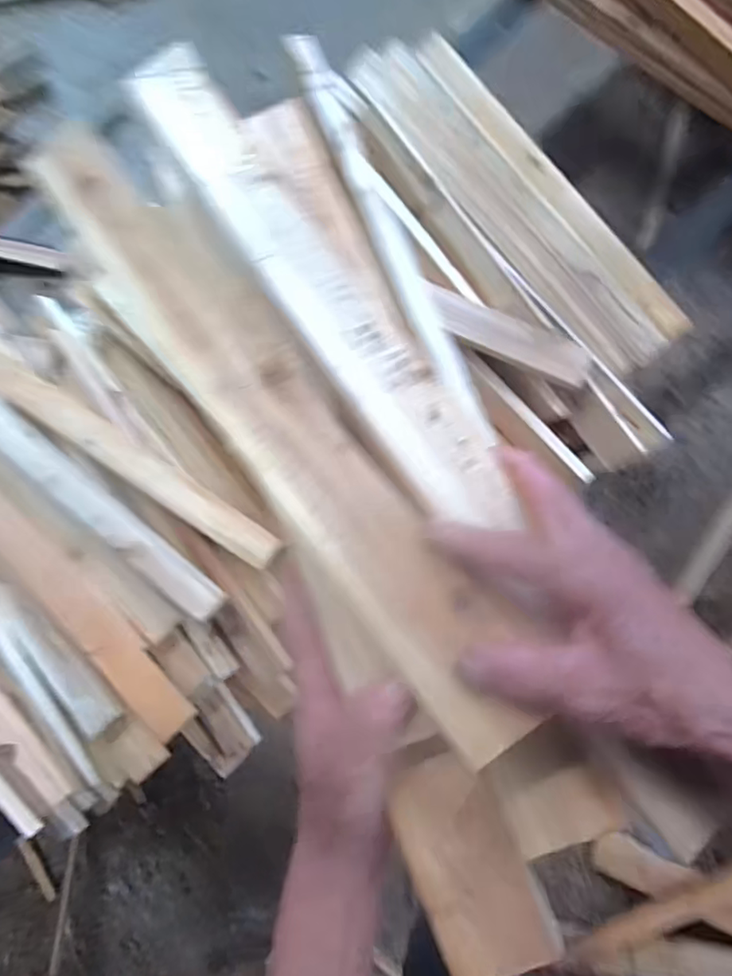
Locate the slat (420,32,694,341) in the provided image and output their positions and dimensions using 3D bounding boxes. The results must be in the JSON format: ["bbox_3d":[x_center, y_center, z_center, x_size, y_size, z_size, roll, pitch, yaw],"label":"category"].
[{"bbox_3d":[0.224,-0.371,0.693,0.047,0.012,0.476,-37,84,-10],"label":"slat"}]

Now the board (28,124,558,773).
[{"bbox_3d":[-0.068,-0.067,0.324,0.063,0.016,0.468,-41,70,7],"label":"board"}]

